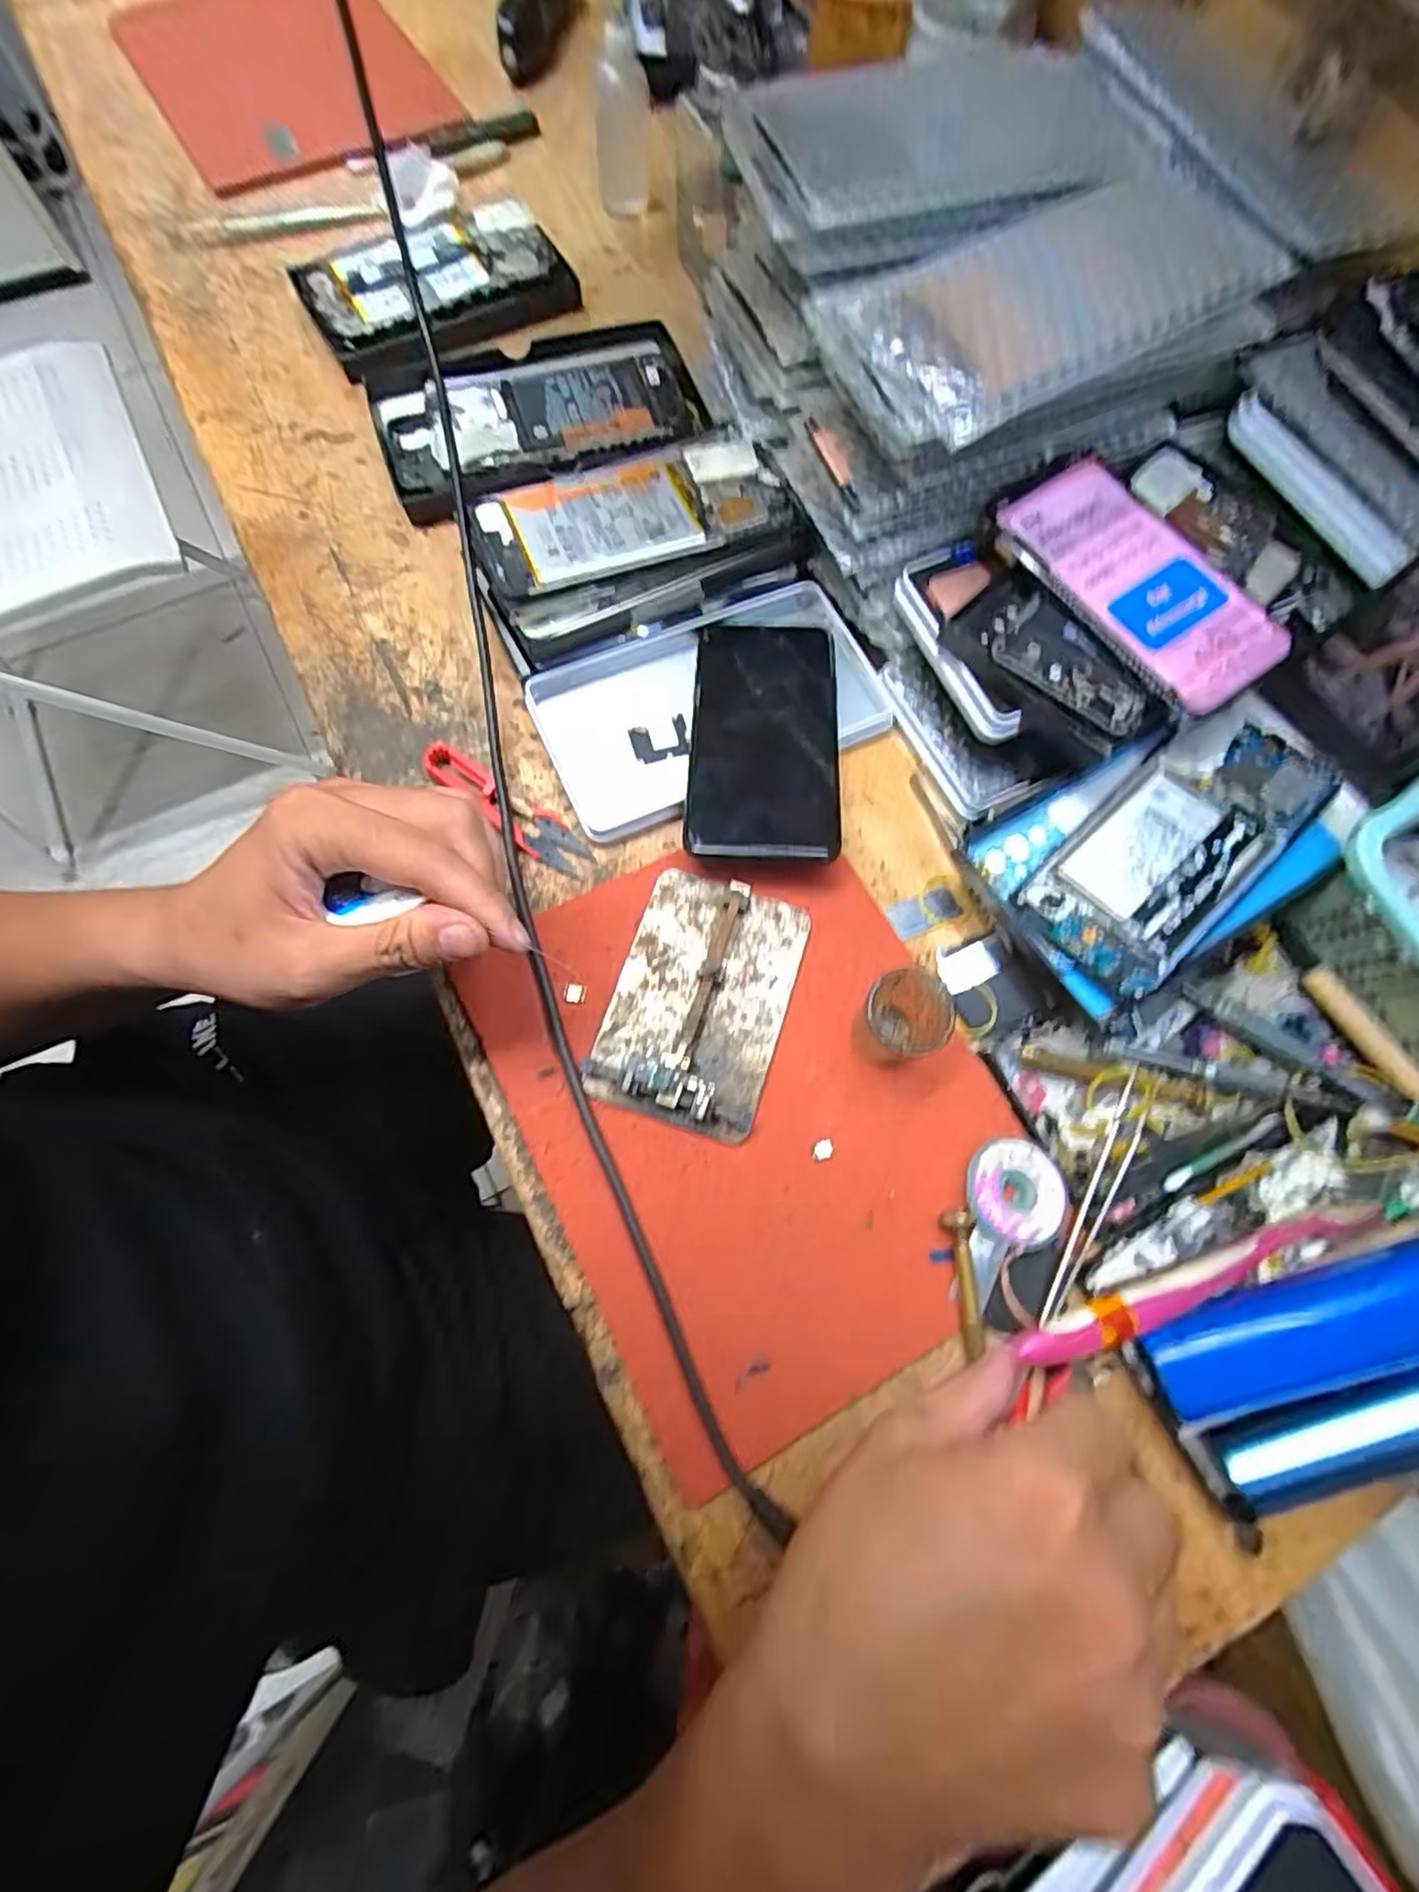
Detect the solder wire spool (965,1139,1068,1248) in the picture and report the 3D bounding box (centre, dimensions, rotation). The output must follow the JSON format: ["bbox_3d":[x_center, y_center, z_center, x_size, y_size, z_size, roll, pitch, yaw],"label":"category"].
[{"bbox_3d":[0.135,0.108,0.307,0.042,0.016,0.044,1,73,-2],"label":"solder wire spool"}]

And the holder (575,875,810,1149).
[{"bbox_3d":[-0.004,0.024,0.327,0.080,0.018,0.118,18,73,3],"label":"holder"}]

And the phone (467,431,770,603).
[{"bbox_3d":[-0.046,-0.237,0.376,0.159,0.010,0.079,-22,75,-9],"label":"phone"}]

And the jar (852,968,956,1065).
[{"bbox_3d":[0.089,0.033,0.316,0.040,0.043,0.033,-5,73,-4],"label":"jar"}]

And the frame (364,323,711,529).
[{"bbox_3d":[-0.106,-0.336,0.433,0.198,0.010,0.109,-17,74,-7],"label":"frame"}]

